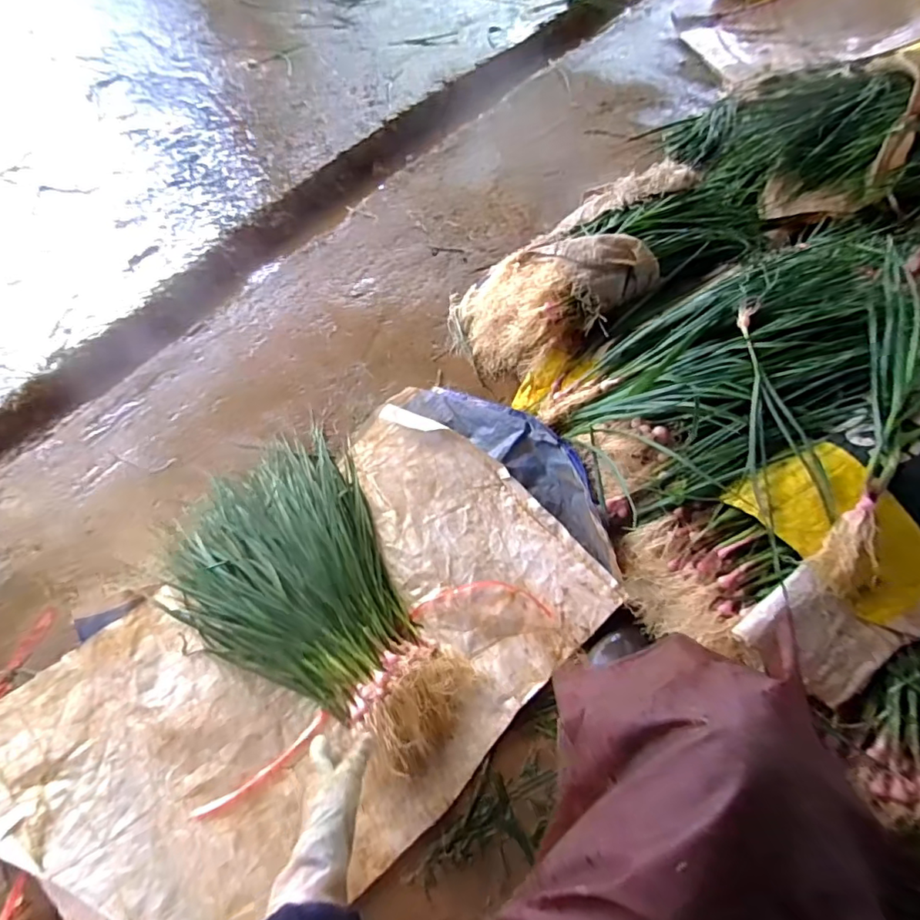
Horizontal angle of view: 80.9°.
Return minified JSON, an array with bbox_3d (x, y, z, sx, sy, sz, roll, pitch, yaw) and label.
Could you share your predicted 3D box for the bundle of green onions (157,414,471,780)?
[{"bbox_3d":[-0.242,0.220,0.872,0.345,0.096,0.575,-36,65,-16],"label":"bundle of green onions"}]

